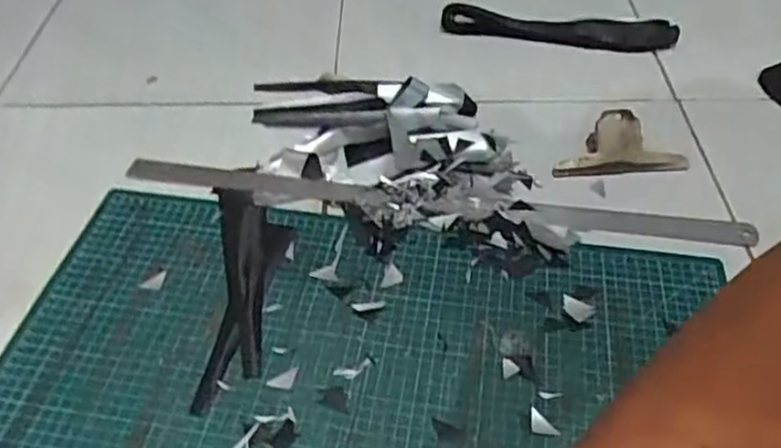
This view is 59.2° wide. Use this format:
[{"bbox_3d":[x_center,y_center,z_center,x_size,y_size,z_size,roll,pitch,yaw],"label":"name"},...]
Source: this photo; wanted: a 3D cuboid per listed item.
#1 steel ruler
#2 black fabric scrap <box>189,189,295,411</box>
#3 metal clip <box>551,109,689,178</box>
[{"bbox_3d":[0.036,-0.026,0.690,0.618,0.009,0.033,6,44,7],"label":"steel ruler"},{"bbox_3d":[-0.128,0.053,0.623,0.076,0.008,0.245,-5,47,-4],"label":"black fabric scrap"},{"bbox_3d":[0.236,-0.084,0.712,0.134,0.045,0.053,-3,47,-2],"label":"metal clip"}]

